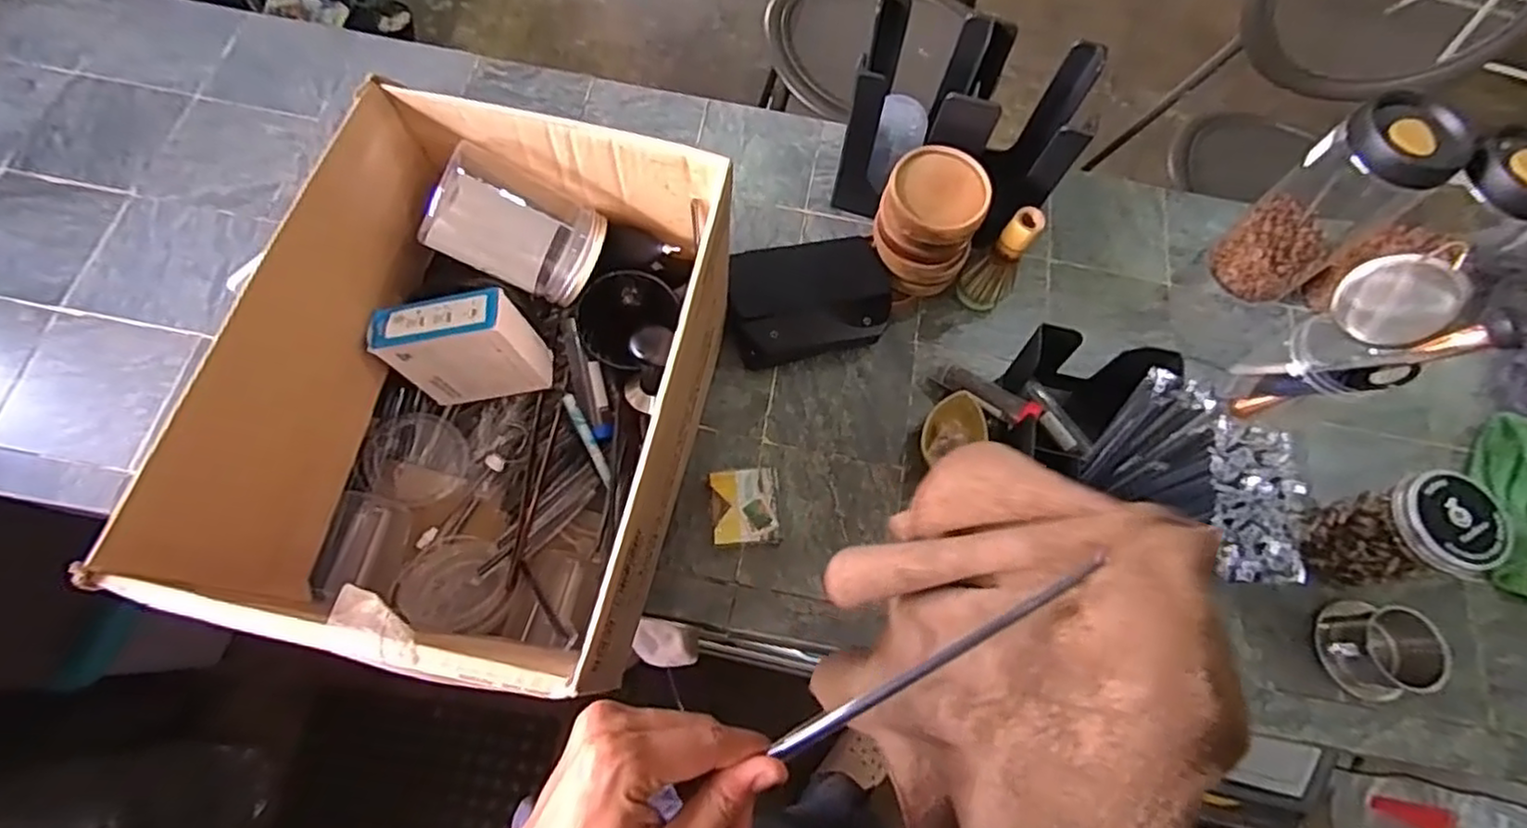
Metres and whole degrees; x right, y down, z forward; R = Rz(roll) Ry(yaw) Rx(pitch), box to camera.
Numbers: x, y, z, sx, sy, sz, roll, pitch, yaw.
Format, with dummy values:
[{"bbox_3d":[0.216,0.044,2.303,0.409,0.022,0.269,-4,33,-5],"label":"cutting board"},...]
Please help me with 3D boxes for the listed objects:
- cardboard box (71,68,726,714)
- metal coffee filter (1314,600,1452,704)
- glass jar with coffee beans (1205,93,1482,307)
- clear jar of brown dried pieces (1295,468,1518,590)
[{"bbox_3d":[-0.210,-0.008,0.563,0.300,0.229,0.399,13,67,2],"label":"cardboard box"},{"bbox_3d":[0.580,0.221,0.645,0.085,0.057,0.082,31,69,10],"label":"metal coffee filter"},{"bbox_3d":[0.602,-0.223,0.729,0.110,0.220,0.102,-37,73,-17],"label":"glass jar with coffee beans"},{"bbox_3d":[0.596,0.114,0.646,0.081,0.132,0.085,1,67,-3],"label":"clear jar of brown dried pieces"}]

